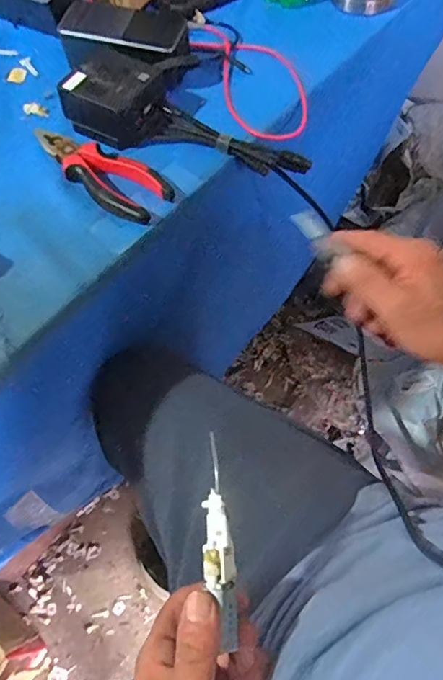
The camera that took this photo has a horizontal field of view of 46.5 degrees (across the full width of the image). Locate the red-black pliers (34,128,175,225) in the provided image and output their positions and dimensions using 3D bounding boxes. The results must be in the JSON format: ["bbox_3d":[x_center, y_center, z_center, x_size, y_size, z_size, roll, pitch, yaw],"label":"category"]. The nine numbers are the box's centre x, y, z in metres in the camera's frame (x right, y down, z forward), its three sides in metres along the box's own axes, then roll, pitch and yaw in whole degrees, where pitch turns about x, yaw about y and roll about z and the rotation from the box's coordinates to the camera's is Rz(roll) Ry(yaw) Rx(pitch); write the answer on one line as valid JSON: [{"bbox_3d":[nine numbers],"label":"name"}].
[{"bbox_3d":[-0.118,-0.158,0.485,0.147,0.018,0.057,30,66,16],"label":"red-black pliers"}]

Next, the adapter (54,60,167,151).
[{"bbox_3d":[-0.107,-0.239,0.512,0.092,0.050,0.075,16,63,9],"label":"adapter"}]

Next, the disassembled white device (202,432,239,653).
[{"bbox_3d":[-0.003,0.116,0.304,0.018,0.011,0.114,-5,76,-2],"label":"disassembled white device"}]

